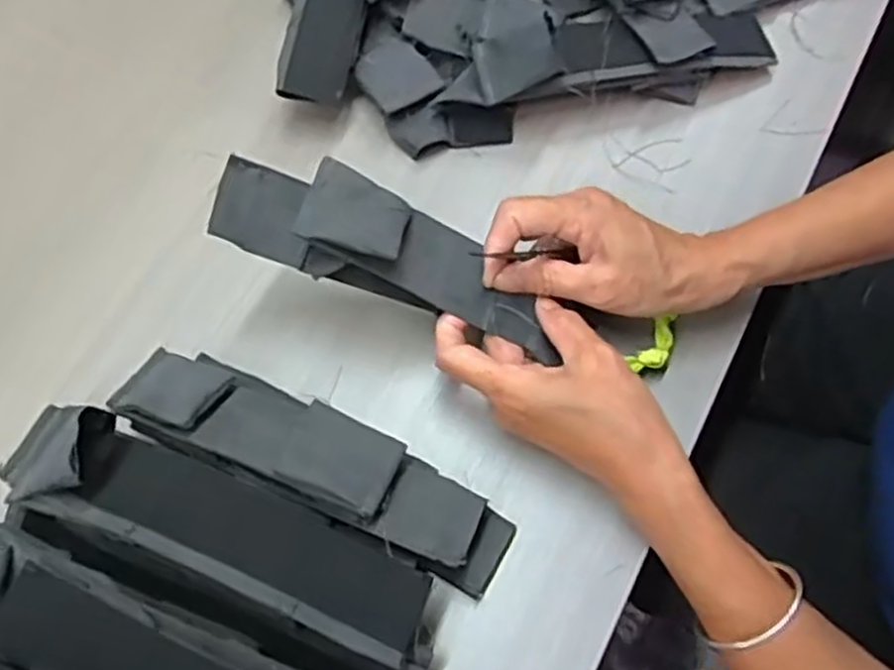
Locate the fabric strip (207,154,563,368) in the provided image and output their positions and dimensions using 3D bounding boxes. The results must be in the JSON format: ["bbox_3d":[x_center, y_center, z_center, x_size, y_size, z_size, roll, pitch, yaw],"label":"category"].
[{"bbox_3d":[-0.028,-0.045,0.412,0.180,0.039,0.049,22,66,-12],"label":"fabric strip"}]

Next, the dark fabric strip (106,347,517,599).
[{"bbox_3d":[-0.074,0.062,0.415,0.226,0.052,0.059,21,68,11],"label":"dark fabric strip"}]

